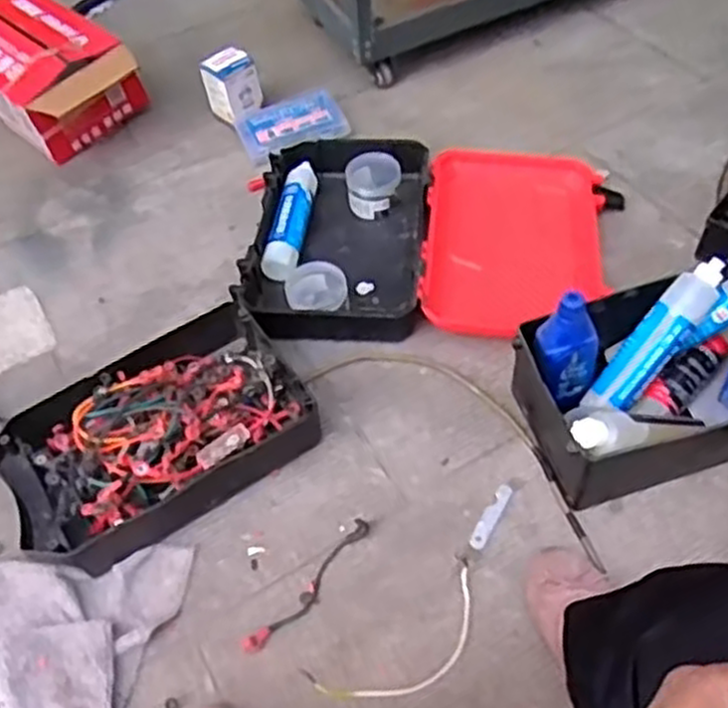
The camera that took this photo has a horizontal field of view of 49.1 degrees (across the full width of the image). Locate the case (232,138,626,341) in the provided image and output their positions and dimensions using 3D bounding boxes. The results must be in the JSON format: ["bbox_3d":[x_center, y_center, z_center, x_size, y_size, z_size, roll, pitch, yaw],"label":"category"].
[{"bbox_3d":[0.101,-0.167,1.178,0.522,0.077,0.364,2,53,6],"label":"case"}]

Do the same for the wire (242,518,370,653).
[{"bbox_3d":[-0.059,0.260,0.890,0.027,0.013,0.189,35,64,26],"label":"wire"}]

